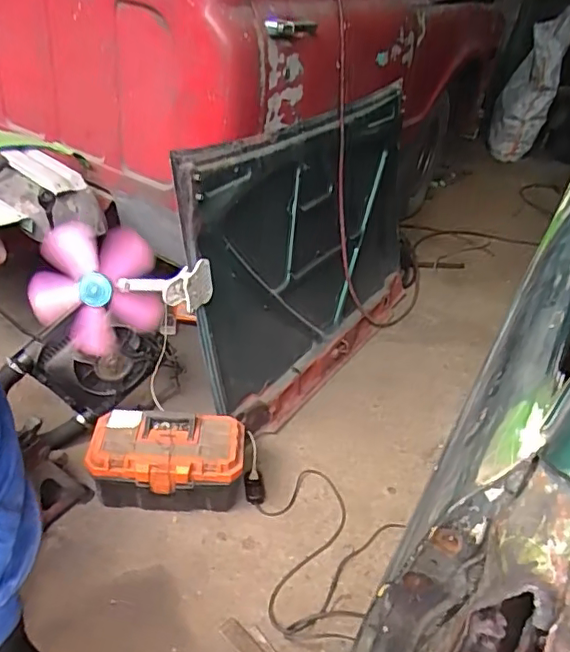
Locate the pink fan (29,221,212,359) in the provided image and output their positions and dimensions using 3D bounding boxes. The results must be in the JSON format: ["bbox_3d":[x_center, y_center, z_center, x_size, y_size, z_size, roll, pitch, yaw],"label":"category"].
[{"bbox_3d":[-0.377,-0.083,1.302,0.367,0.215,0.204,8,38,1],"label":"pink fan"}]

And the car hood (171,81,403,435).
[{"bbox_3d":[0.140,-0.236,1.805,0.235,0.791,1.178,28,43,25],"label":"car hood"}]

